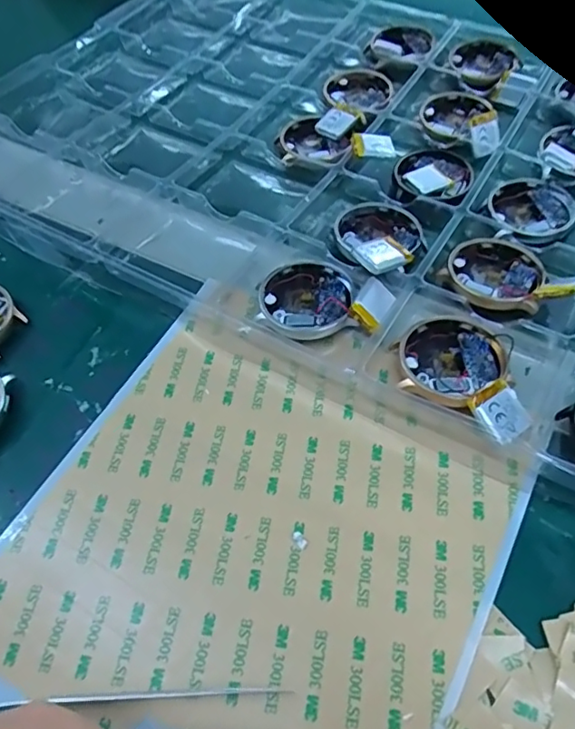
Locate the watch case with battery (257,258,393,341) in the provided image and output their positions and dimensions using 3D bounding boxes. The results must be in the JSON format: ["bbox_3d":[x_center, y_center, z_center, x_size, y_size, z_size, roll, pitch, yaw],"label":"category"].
[{"bbox_3d":[0.017,-0.029,0.258,0.057,0.015,0.043,18,57,14],"label":"watch case with battery"}]

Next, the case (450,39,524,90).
[{"bbox_3d":[0.133,-0.201,0.375,0.041,0.011,0.045,-15,55,-9],"label":"case"}]

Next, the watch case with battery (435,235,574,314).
[{"bbox_3d":[0.106,-0.043,0.259,0.059,0.022,0.044,36,63,24],"label":"watch case with battery"}]

